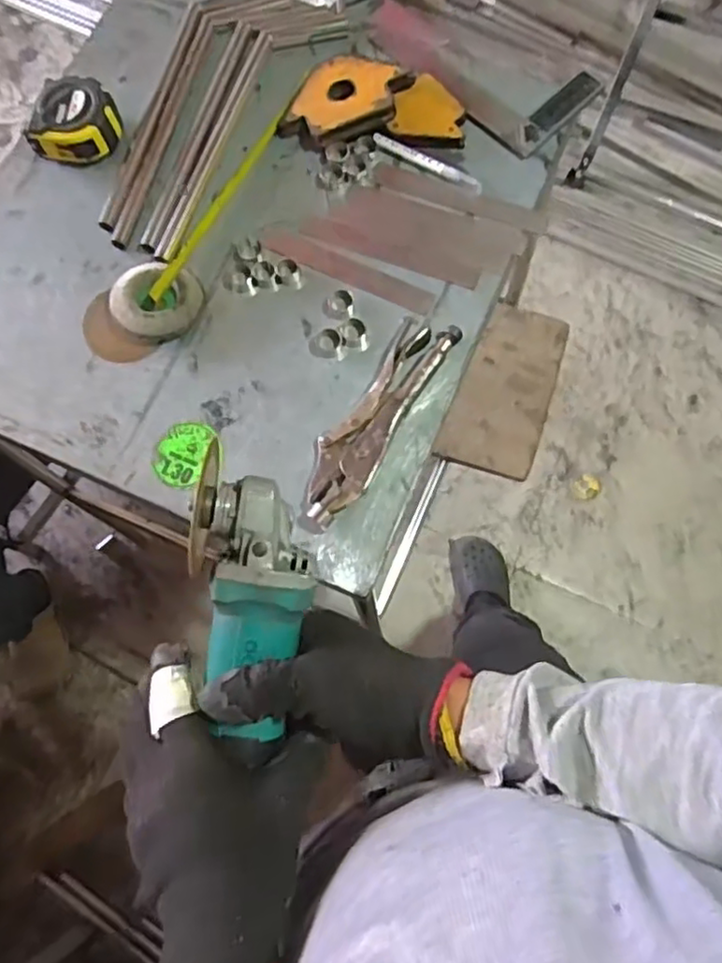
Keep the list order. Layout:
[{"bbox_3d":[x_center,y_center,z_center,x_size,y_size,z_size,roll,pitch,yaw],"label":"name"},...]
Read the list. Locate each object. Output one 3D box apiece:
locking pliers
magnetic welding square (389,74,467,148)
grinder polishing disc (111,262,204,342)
[{"bbox_3d":[0.013,-0.061,0.614,0.059,0.016,0.221,30,76,10],"label":"locking pliers"},{"bbox_3d":[0.071,-0.394,0.703,0.076,0.018,0.076,2,73,2],"label":"magnetic welding square"},{"bbox_3d":[-0.201,-0.179,0.653,0.084,0.025,0.079,0,73,1],"label":"grinder polishing disc"}]

